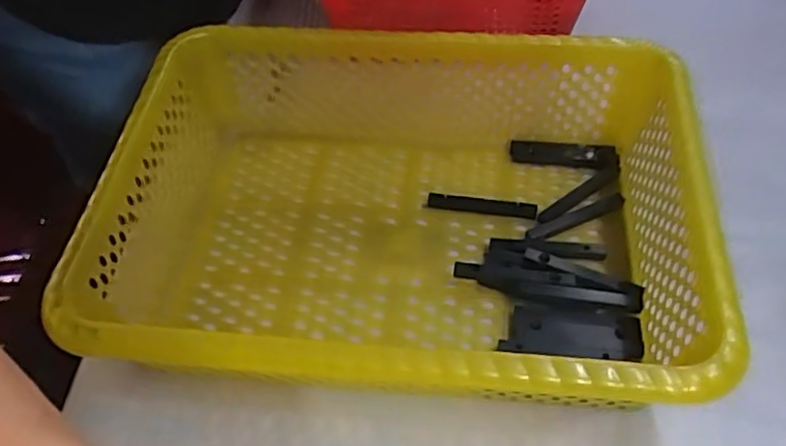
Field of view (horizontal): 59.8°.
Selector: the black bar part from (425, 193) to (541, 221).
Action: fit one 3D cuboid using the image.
[{"bbox_3d":[0.062,-0.012,0.474,0.074,0.008,0.009,8,54,9],"label":"black bar part"}]

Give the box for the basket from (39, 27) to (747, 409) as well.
[{"bbox_3d":[0.004,-0.004,0.426,0.343,0.089,0.245,3,54,6],"label":"basket"}]

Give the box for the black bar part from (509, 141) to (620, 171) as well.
[{"bbox_3d":[0.124,-0.050,0.494,0.076,0.005,0.020,8,54,9],"label":"black bar part"}]

